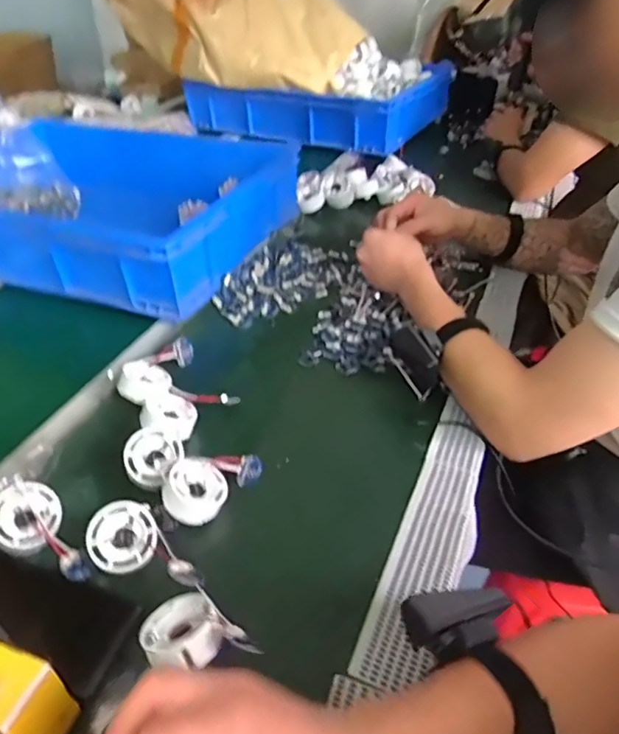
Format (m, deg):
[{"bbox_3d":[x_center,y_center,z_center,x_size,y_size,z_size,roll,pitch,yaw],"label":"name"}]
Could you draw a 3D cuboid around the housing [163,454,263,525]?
[{"bbox_3d":[-0.094,0.105,0.507,0.059,0.041,0.097,27,47,29],"label":"housing"}]

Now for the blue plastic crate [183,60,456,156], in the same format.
[{"bbox_3d":[0.027,-0.725,1.443,0.636,0.102,0.477,15,42,17],"label":"blue plastic crate"}]

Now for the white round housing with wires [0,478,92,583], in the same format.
[{"bbox_3d":[-0.229,0.146,0.462,0.105,0.022,0.054,41,52,14],"label":"white round housing with wires"}]

